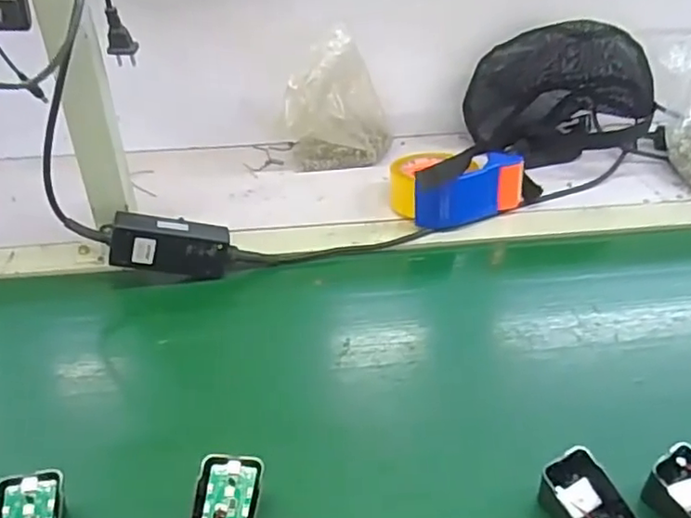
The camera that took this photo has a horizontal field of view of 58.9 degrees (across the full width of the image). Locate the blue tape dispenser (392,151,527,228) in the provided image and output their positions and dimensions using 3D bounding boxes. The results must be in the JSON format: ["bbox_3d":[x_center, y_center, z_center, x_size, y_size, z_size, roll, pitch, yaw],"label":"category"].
[{"bbox_3d":[0.135,-0.101,0.745,0.161,0.064,0.107,-9,38,-16],"label":"blue tape dispenser"}]

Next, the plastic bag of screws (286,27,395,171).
[{"bbox_3d":[-0.006,-0.201,0.810,0.143,0.160,0.079,1,36,-2],"label":"plastic bag of screws"}]

